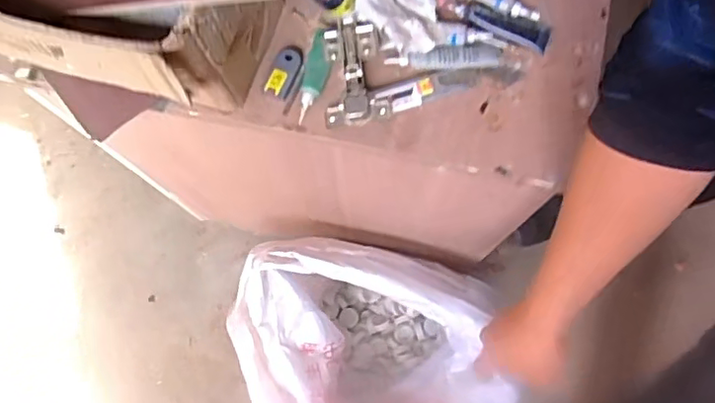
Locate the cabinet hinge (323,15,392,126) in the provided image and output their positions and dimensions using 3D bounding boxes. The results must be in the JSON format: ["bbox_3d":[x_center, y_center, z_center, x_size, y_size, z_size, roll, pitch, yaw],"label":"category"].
[{"bbox_3d":[-0.003,-0.120,0.536,0.054,0.022,0.101,-6,76,1],"label":"cabinet hinge"}]

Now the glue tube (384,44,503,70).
[{"bbox_3d":[0.080,-0.132,0.537,0.105,0.015,0.021,-7,76,1],"label":"glue tube"}]

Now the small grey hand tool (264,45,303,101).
[{"bbox_3d":[-0.066,-0.122,0.544,0.023,0.011,0.054,24,73,8],"label":"small grey hand tool"}]

